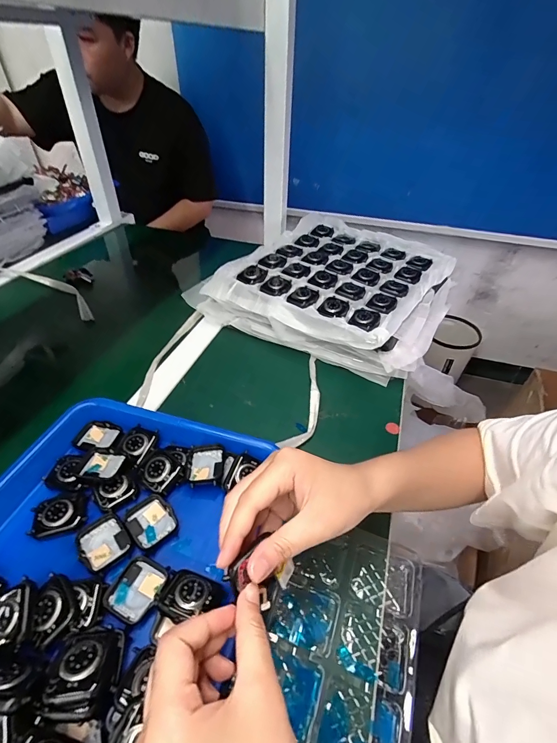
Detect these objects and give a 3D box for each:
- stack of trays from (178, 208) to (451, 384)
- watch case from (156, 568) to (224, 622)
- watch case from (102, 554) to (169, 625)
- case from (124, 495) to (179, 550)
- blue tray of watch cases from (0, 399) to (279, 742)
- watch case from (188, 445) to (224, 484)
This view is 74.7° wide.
[{"bbox_3d":[0.074,-0.137,0.582,0.352,0.090,0.262,23,45,22],"label":"stack of trays"},{"bbox_3d":[-0.066,0.170,0.277,0.045,0.013,0.035,11,42,10],"label":"watch case"},{"bbox_3d":[-0.109,0.169,0.284,0.038,0.011,0.042,16,43,15],"label":"watch case"},{"bbox_3d":[-0.113,0.133,0.322,0.040,0.008,0.038,34,50,31],"label":"case"},{"bbox_3d":[-0.161,0.168,0.286,0.248,0.051,0.322,11,42,10],"label":"blue tray of watch cases"},{"bbox_3d":[-0.072,0.092,0.361,0.034,0.009,0.043,-1,41,-3],"label":"watch case"}]

